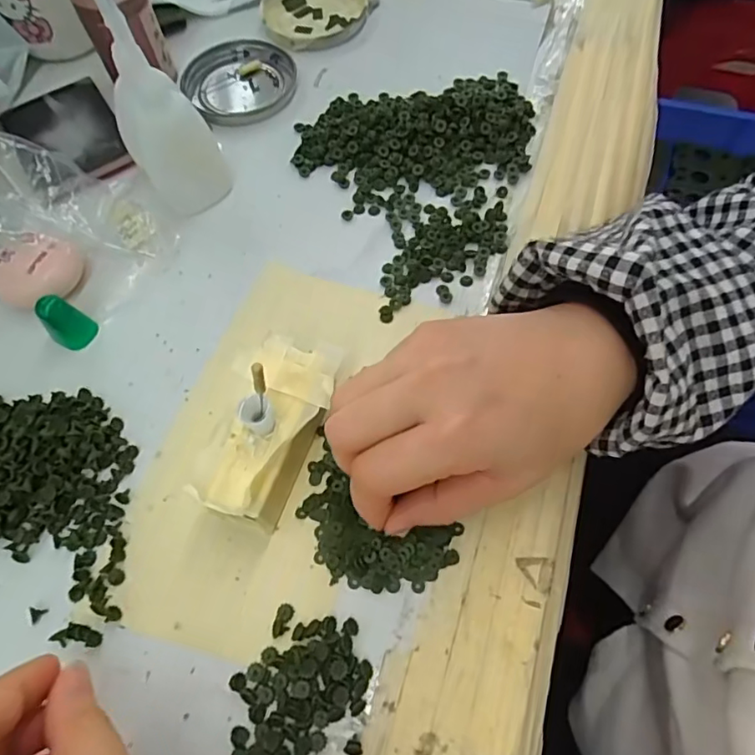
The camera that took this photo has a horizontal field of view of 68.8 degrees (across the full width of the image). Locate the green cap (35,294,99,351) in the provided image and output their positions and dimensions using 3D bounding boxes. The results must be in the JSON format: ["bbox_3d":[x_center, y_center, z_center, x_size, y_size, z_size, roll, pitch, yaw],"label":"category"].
[{"bbox_3d":[-0.166,-0.030,0.294,0.016,0.028,0.019,21,66,12],"label":"green cap"}]

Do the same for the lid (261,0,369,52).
[{"bbox_3d":[-0.049,-0.282,0.422,0.078,0.010,0.081,-1,64,2],"label":"lid"}]

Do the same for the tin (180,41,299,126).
[{"bbox_3d":[-0.097,-0.212,0.393,0.076,0.008,0.078,-7,64,-1],"label":"tin"}]

